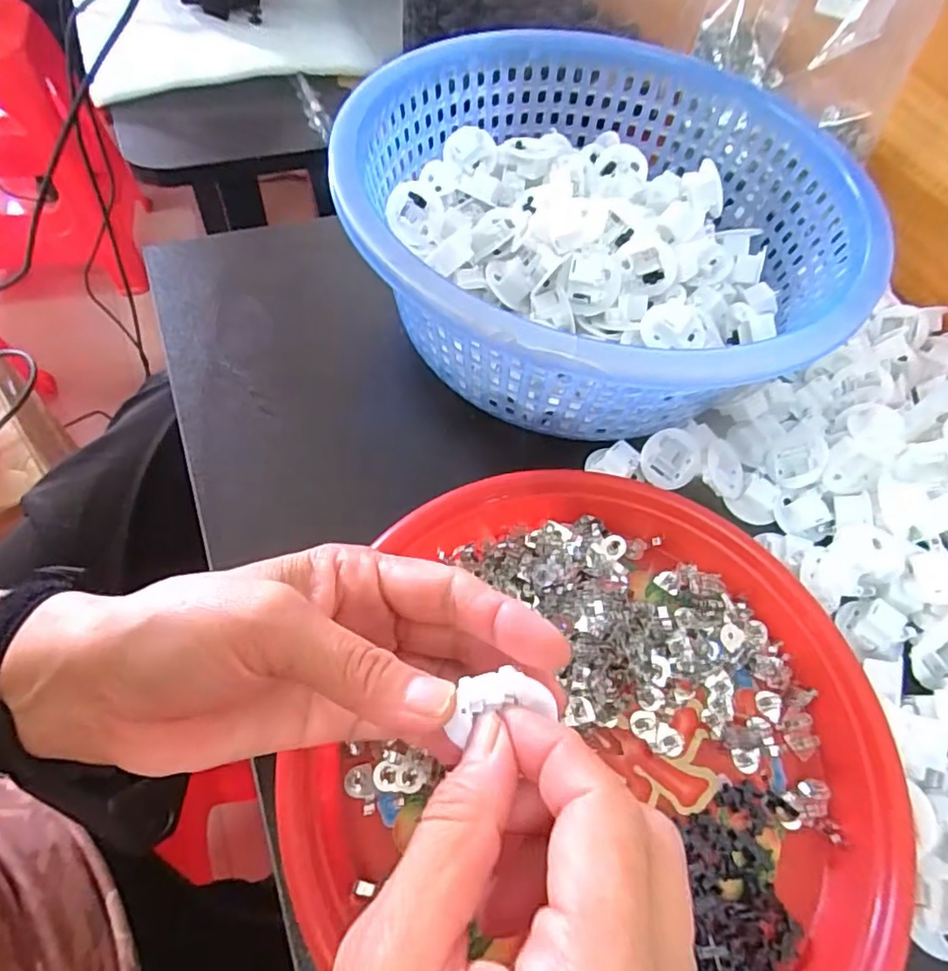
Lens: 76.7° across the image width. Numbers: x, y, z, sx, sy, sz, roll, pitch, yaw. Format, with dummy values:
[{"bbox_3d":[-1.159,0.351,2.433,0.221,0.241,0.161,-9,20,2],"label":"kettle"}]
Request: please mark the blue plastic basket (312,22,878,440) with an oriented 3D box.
[{"bbox_3d":[0.067,-0.139,0.345,0.266,0.102,0.269,-2,60,-5],"label":"blue plastic basket"}]

